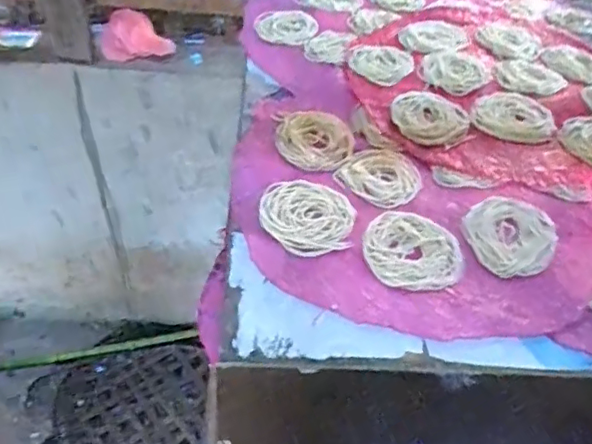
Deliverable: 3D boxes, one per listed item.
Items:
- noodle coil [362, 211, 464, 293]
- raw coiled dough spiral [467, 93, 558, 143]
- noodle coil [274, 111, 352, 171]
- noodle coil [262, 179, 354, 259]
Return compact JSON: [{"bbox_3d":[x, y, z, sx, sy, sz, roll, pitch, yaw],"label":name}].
[{"bbox_3d":[0.091,0.021,0.458,0.075,0.007,0.072,3,45,-3],"label":"noodle coil"},{"bbox_3d":[0.213,-0.101,0.571,0.076,0.008,0.074,3,45,-3],"label":"raw coiled dough spiral"},{"bbox_3d":[0.017,-0.076,0.542,0.070,0.014,0.069,3,45,-3],"label":"noodle coil"},{"bbox_3d":[0.010,-0.007,0.474,0.073,0.009,0.074,3,45,-3],"label":"noodle coil"}]

